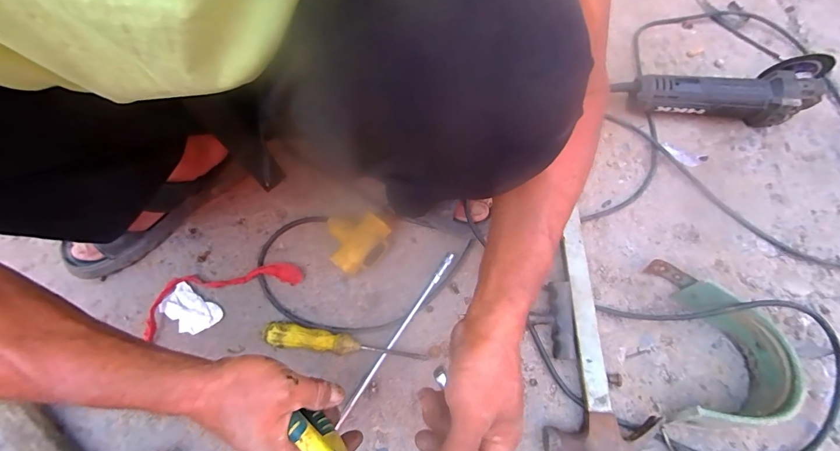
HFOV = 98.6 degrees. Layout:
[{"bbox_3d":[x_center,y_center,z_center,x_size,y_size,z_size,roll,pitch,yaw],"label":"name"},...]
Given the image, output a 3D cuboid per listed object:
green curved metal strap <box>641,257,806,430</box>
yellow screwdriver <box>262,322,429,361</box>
[{"bbox_3d":[0.350,0.140,0.428,0.116,0.070,0.184,9,66,5],"label":"green curved metal strap"},{"bbox_3d":[-0.093,0.145,0.450,0.197,0.030,0.029,4,66,3],"label":"yellow screwdriver"}]

